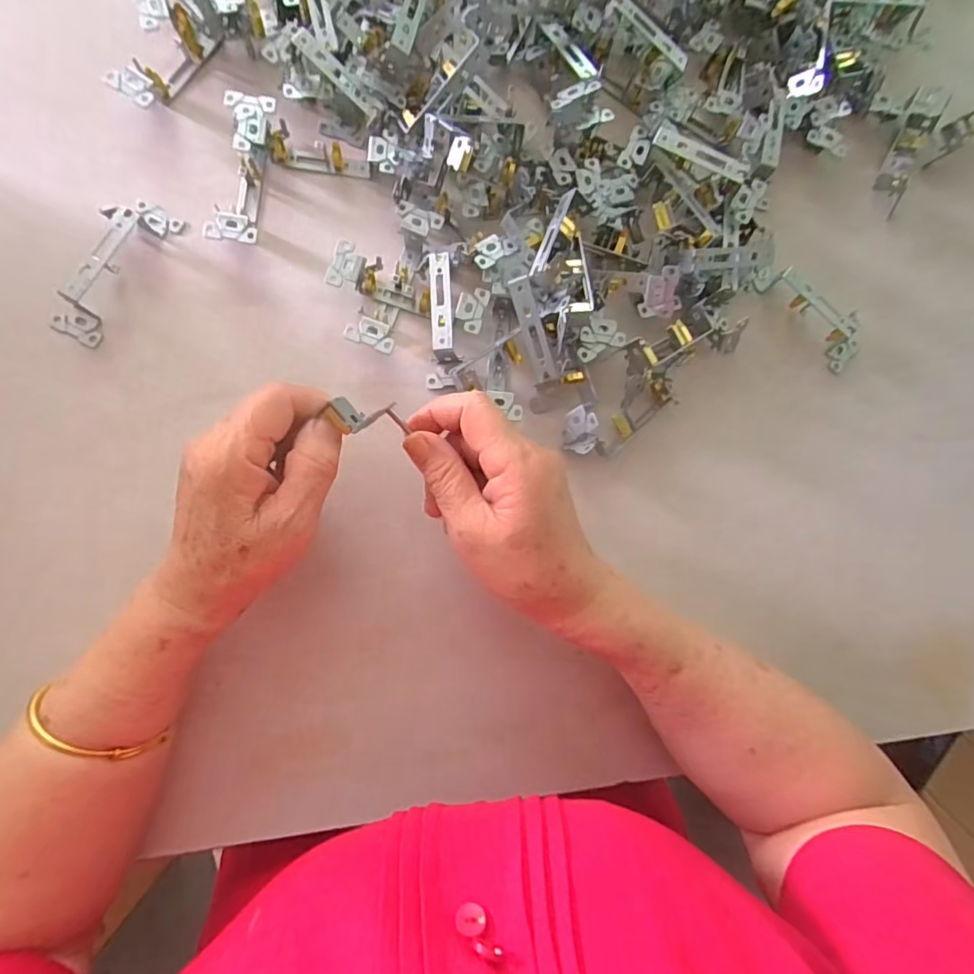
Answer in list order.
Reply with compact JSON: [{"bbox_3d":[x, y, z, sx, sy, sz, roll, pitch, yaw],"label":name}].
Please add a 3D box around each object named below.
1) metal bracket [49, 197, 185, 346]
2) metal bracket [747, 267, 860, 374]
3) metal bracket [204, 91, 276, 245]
[{"bbox_3d":[-0.246,-0.146,0.342,0.030,0.027,0.105,29,81,-2],"label":"metal bracket"},{"bbox_3d":[0.249,-0.136,0.402,0.026,0.023,0.101,-44,90,-9],"label":"metal bracket"},{"bbox_3d":[-0.166,-0.213,0.361,0.030,0.025,0.103,6,83,-6],"label":"metal bracket"}]

